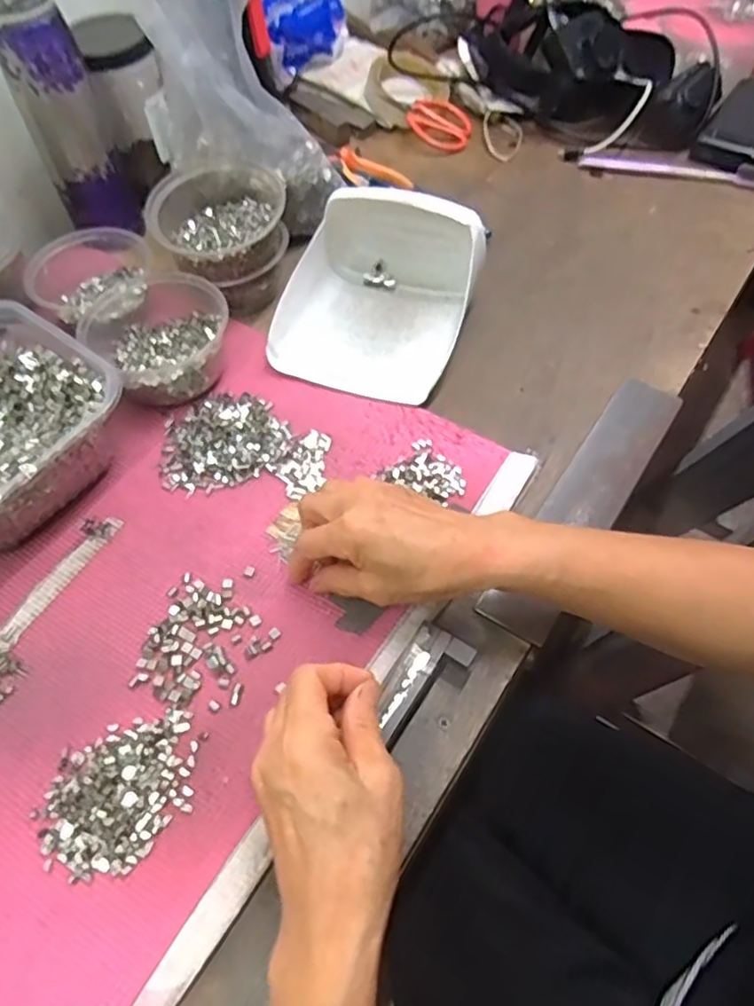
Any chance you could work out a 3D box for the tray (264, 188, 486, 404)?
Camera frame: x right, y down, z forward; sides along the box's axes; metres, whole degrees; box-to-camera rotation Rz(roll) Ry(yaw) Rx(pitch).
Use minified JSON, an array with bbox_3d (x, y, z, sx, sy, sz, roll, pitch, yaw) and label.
[{"bbox_3d":[-0.002,-0.181,0.550,0.153,0.087,0.168,14,58,12],"label":"tray"}]

